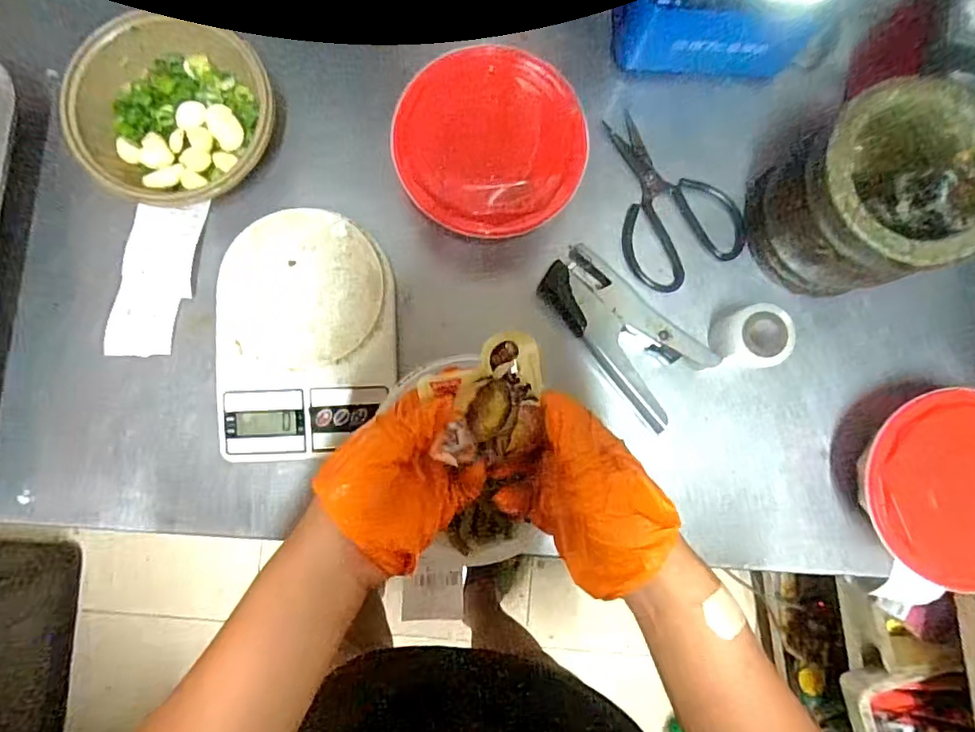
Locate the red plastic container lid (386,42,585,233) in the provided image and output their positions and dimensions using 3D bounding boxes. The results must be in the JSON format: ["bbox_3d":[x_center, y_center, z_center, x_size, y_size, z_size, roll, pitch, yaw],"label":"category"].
[{"bbox_3d":[0.003,-0.186,0.480,0.156,0.015,0.148,-8,87,-4],"label":"red plastic container lid"}]

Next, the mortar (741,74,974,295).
[{"bbox_3d":[0.312,-0.140,0.473,0.131,0.136,0.133,0,89,-3],"label":"mortar"}]

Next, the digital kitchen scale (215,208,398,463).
[{"bbox_3d":[-0.158,-0.025,0.503,0.151,0.035,0.208,-1,89,-3],"label":"digital kitchen scale"}]

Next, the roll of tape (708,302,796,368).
[{"bbox_3d":[0.235,-0.026,0.509,0.047,0.050,0.052,5,88,-3],"label":"roll of tape"}]

